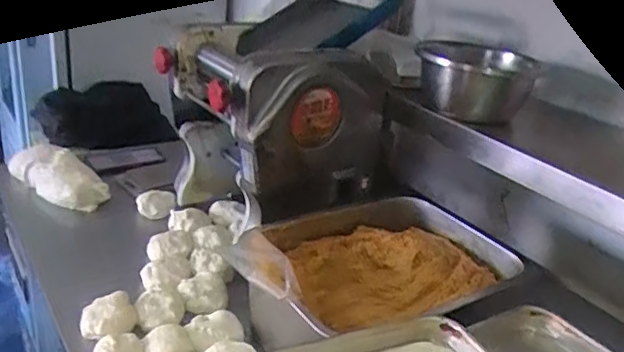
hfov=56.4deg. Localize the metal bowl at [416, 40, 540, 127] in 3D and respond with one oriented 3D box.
[{"bbox_3d":[0.259,-0.150,0.944,0.187,0.097,0.154,14,25,17],"label":"metal bowl"}]

